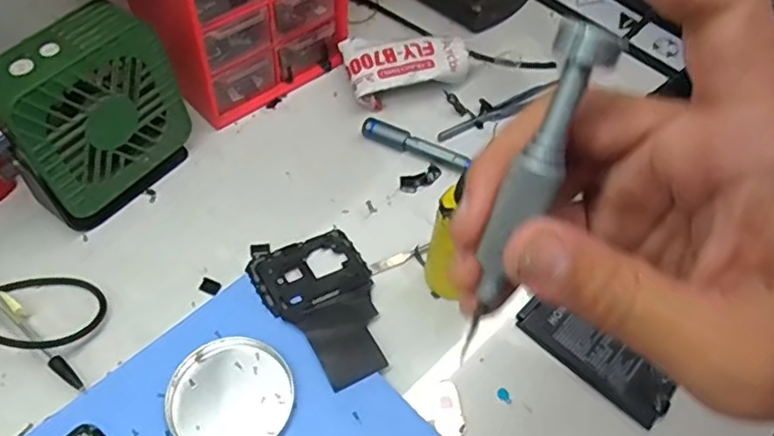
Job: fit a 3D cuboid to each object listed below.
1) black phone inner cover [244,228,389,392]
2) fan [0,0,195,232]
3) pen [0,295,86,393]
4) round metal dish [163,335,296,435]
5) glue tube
[{"bbox_3d":[-0.036,0.046,0.372,0.066,0.007,0.109,-26,58,-22],"label":"black phone inner cover"},{"bbox_3d":[-0.177,-0.058,0.377,0.046,0.114,0.104,32,55,19],"label":"fan"},{"bbox_3d":[-0.218,0.051,0.353,0.140,0.011,0.008,33,57,21],"label":"pen"},{"bbox_3d":[-0.083,0.094,0.330,0.063,0.005,0.063,2,52,-2],"label":"round metal dish"},{"bbox_3d":[0.015,-0.118,0.480,0.090,0.031,0.056,-11,57,-12],"label":"glue tube"}]

